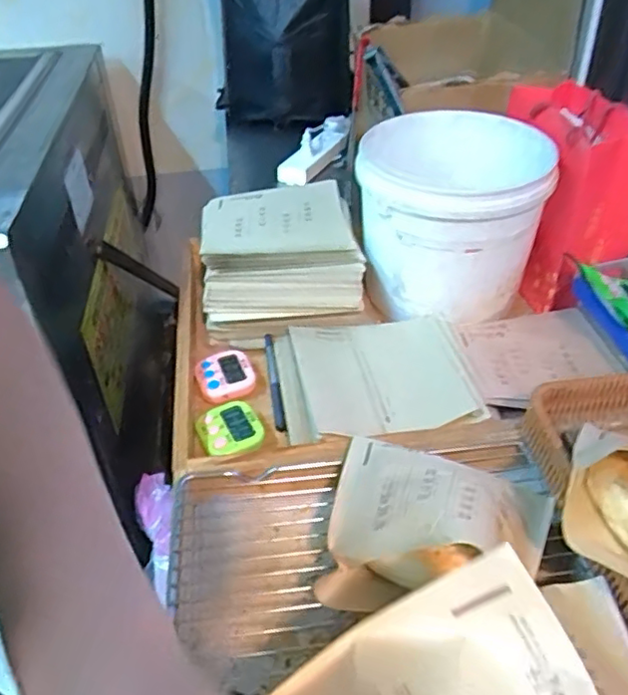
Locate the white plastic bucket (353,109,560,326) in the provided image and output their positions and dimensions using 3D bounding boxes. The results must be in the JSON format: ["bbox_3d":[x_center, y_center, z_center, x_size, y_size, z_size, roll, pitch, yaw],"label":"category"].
[{"bbox_3d":[0.162,-0.165,0.760,0.215,0.163,0.225,-2,39,1],"label":"white plastic bucket"}]

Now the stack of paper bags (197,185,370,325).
[{"bbox_3d":[-0.046,-0.123,0.764,0.178,0.061,0.223,-7,39,-5],"label":"stack of paper bags"}]

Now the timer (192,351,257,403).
[{"bbox_3d":[-0.094,0.030,0.666,0.059,0.014,0.068,-15,41,-15],"label":"timer"}]

